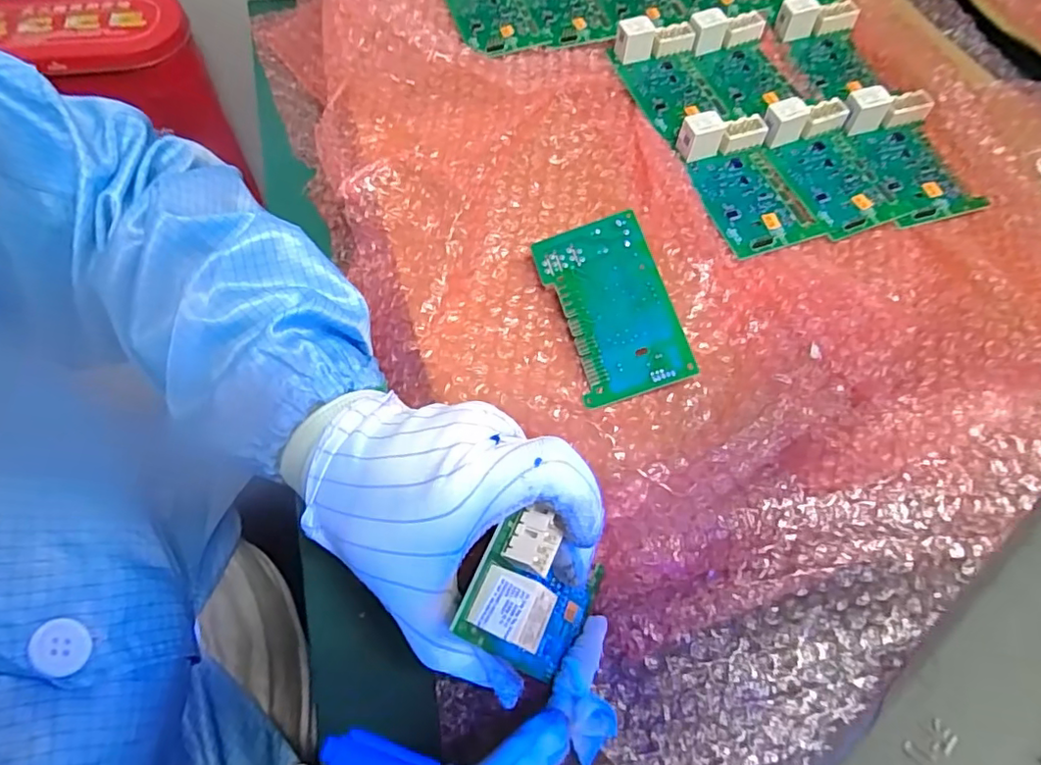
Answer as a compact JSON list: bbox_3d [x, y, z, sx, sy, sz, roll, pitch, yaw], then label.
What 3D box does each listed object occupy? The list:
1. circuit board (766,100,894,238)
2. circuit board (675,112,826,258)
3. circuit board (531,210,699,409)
[{"bbox_3d":[0.200,-0.138,0.360,0.059,0.020,0.092,-17,66,-11],"label":"circuit board"},{"bbox_3d":[0.141,-0.125,0.352,0.056,0.022,0.092,-17,66,-11],"label":"circuit board"},{"bbox_3d":[0.048,-0.040,0.305,0.057,0.004,0.097,-19,73,6],"label":"circuit board"}]

